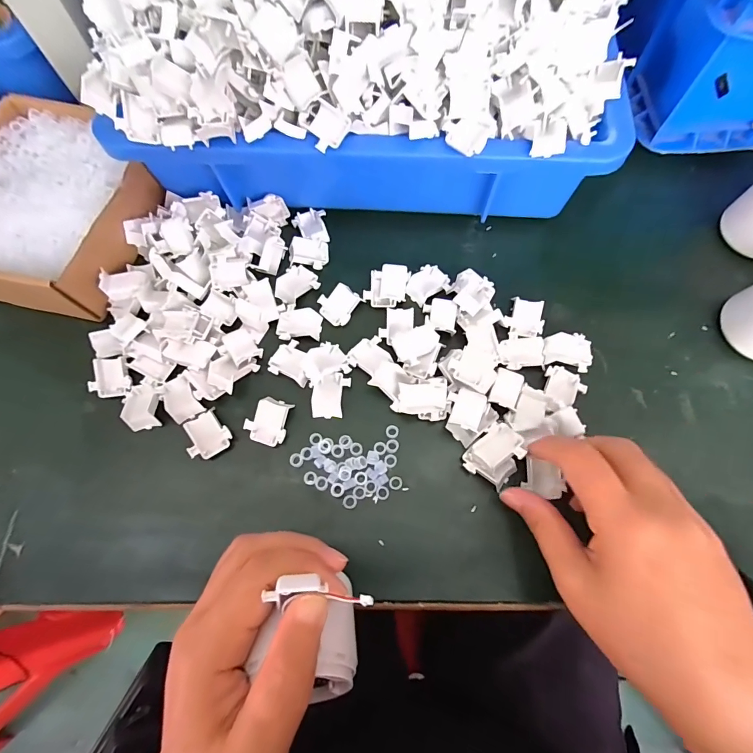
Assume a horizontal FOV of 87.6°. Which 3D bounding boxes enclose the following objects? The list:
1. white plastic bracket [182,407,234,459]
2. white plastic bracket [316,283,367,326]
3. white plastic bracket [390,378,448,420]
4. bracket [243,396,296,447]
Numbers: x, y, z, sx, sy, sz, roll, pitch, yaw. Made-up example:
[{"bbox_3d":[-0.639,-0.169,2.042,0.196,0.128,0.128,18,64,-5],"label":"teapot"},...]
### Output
[{"bbox_3d":[-0.120,0.042,0.278,0.028,0.013,0.030,-34,74,-10],"label":"white plastic bracket"},{"bbox_3d":[-0.030,-0.058,0.310,0.028,0.009,0.031,37,76,13],"label":"white plastic bracket"},{"bbox_3d":[0.031,0.016,0.279,0.038,0.011,0.028,1,71,2],"label":"white plastic bracket"},{"bbox_3d":[-0.077,0.032,0.282,0.028,0.011,0.033,16,72,7],"label":"bracket"}]

